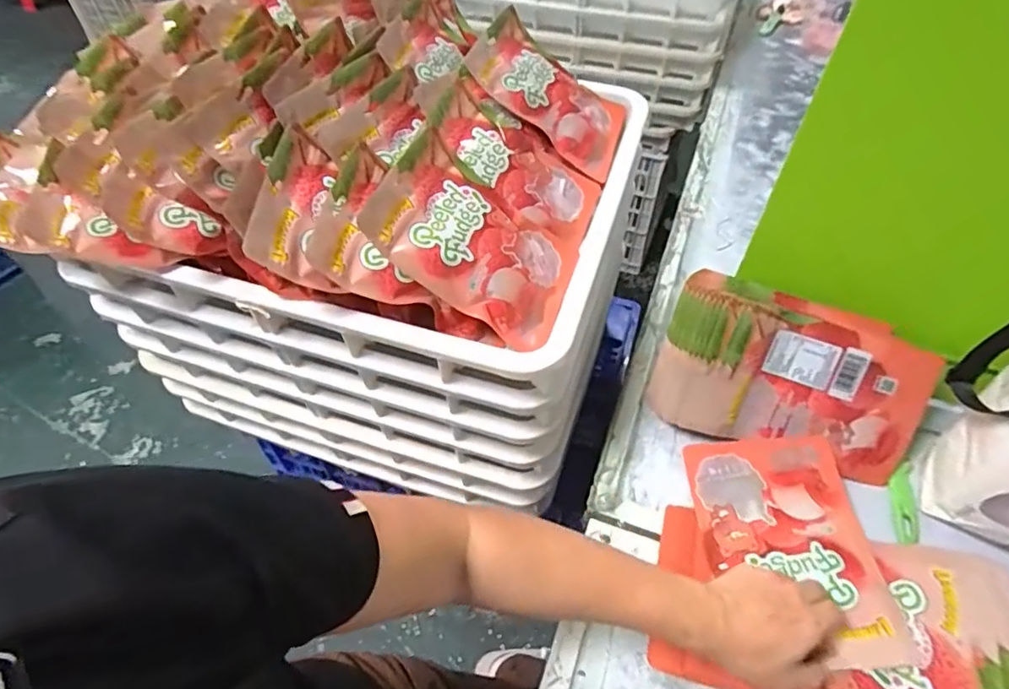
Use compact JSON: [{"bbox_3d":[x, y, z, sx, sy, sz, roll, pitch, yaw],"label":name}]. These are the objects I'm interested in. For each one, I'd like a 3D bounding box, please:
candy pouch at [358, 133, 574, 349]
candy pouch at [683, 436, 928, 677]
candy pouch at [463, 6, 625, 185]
[{"bbox_3d":[-0.020,-0.102,0.556,0.219,0.025,0.152,37,56,-18],"label":"candy pouch"},{"bbox_3d":[0.282,0.197,0.548,0.154,0.025,0.221,-3,53,0],"label":"candy pouch"},{"bbox_3d":[0.063,-0.316,0.701,0.219,0.023,0.151,34,57,-17],"label":"candy pouch"}]

